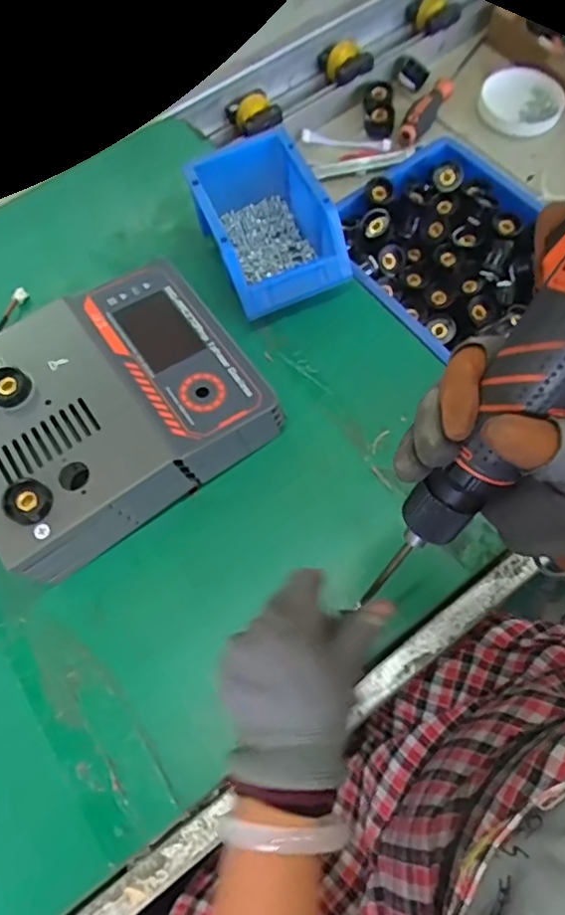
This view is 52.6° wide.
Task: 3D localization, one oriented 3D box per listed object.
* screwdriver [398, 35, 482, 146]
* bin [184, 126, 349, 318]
[{"bbox_3d":[0.200,-0.460,0.715,0.028,0.029,0.185,31,73,15],"label":"screwdriver"},{"bbox_3d":[-0.015,-0.217,0.528,0.107,0.063,0.156,-23,68,-6],"label":"bin"}]

